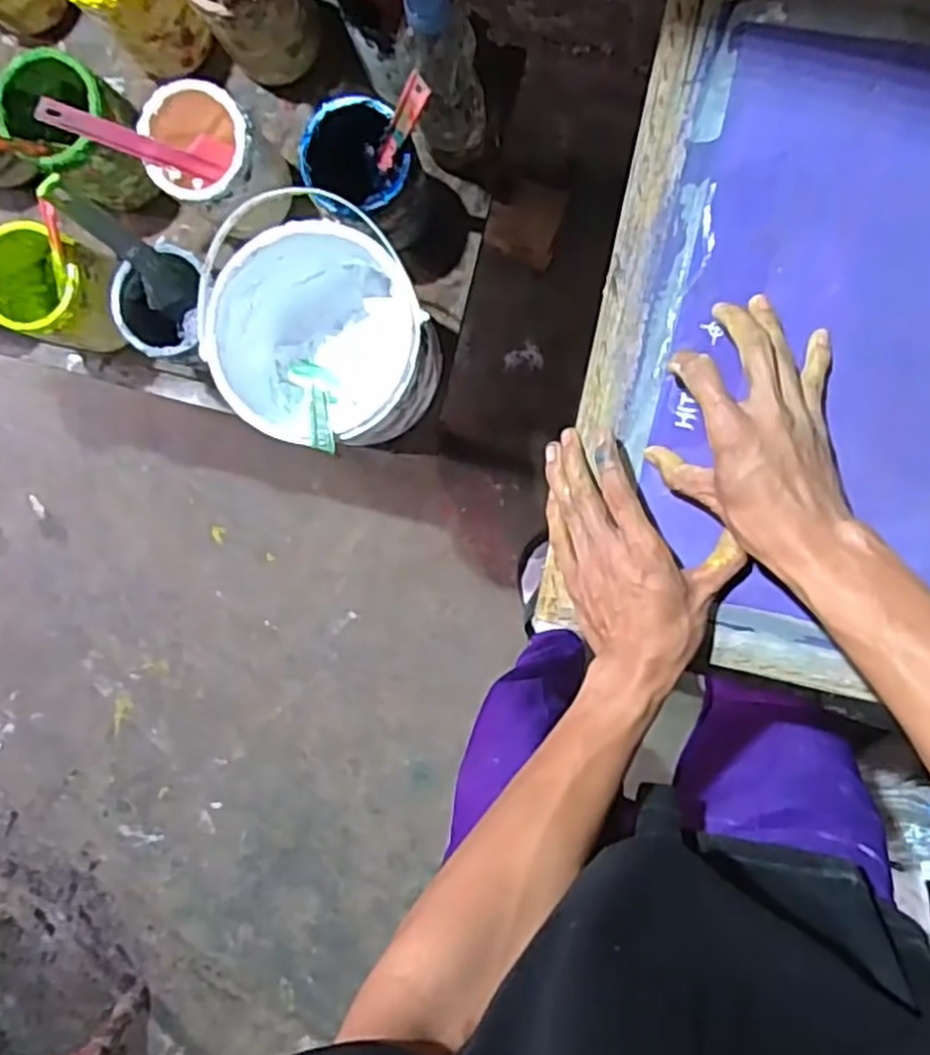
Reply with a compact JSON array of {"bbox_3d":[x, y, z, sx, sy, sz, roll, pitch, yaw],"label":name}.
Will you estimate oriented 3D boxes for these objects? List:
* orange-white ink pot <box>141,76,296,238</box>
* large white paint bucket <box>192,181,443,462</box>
[{"bbox_3d":[-0.238,-0.357,0.738,0.127,0.120,0.102,45,100,-1],"label":"orange-white ink pot"},{"bbox_3d":[-0.126,-0.175,0.706,0.187,0.203,0.177,1,97,7],"label":"large white paint bucket"}]

